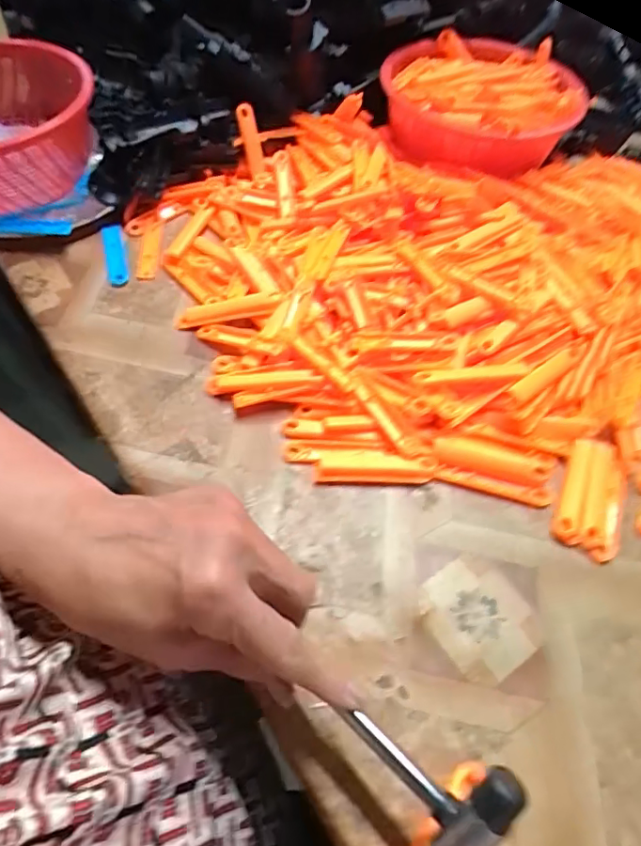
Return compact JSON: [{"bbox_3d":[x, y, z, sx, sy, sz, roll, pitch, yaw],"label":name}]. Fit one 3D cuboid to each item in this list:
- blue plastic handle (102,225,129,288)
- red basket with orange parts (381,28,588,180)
[{"bbox_3d":[-0.173,-0.143,0.446,0.017,0.006,0.073,-15,57,-8],"label":"blue plastic handle"},{"bbox_3d":[0.147,-0.308,0.502,0.167,0.044,0.180,-4,59,0],"label":"red basket with orange parts"}]

